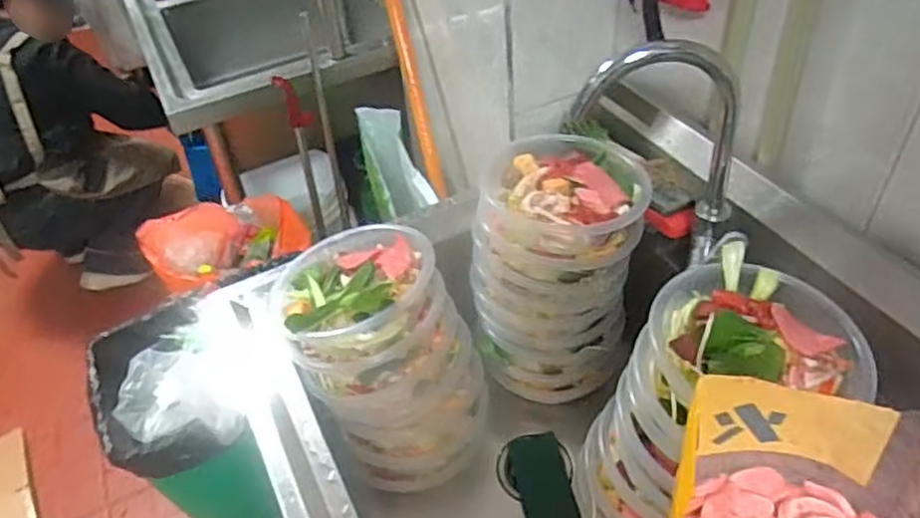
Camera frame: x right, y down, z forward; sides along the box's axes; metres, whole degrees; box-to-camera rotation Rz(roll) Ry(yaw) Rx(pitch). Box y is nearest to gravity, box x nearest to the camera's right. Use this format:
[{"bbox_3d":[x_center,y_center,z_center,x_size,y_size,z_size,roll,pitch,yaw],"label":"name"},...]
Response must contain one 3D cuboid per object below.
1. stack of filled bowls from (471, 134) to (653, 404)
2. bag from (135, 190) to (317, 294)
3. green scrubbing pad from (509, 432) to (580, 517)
[{"bbox_3d":[0.143,0.021,1.042,0.237,0.347,0.210,6,45,12],"label":"stack of filled bowls"},{"bbox_3d":[-0.485,-0.025,1.456,0.309,0.189,0.168,-35,51,-27],"label":"bag"},{"bbox_3d":[0.122,0.329,0.997,0.081,0.015,0.142,-6,59,-6],"label":"green scrubbing pad"}]

